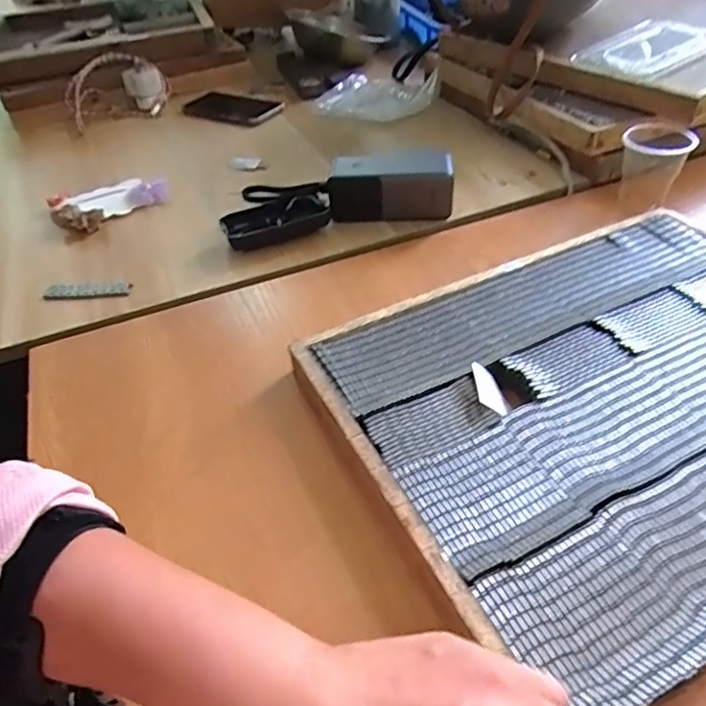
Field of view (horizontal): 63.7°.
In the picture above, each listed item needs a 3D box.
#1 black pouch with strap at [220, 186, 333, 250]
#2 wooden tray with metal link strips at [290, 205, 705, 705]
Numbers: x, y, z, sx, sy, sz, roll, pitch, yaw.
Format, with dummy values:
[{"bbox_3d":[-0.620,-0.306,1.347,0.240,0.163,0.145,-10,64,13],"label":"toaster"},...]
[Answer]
[{"bbox_3d":[-0.087,-0.151,0.609,0.115,0.030,0.088,-22,46,-16],"label":"black pouch with strap"},{"bbox_3d":[0.217,0.047,0.363,0.394,0.031,0.398,-23,50,-17],"label":"wooden tray with metal link strips"}]

